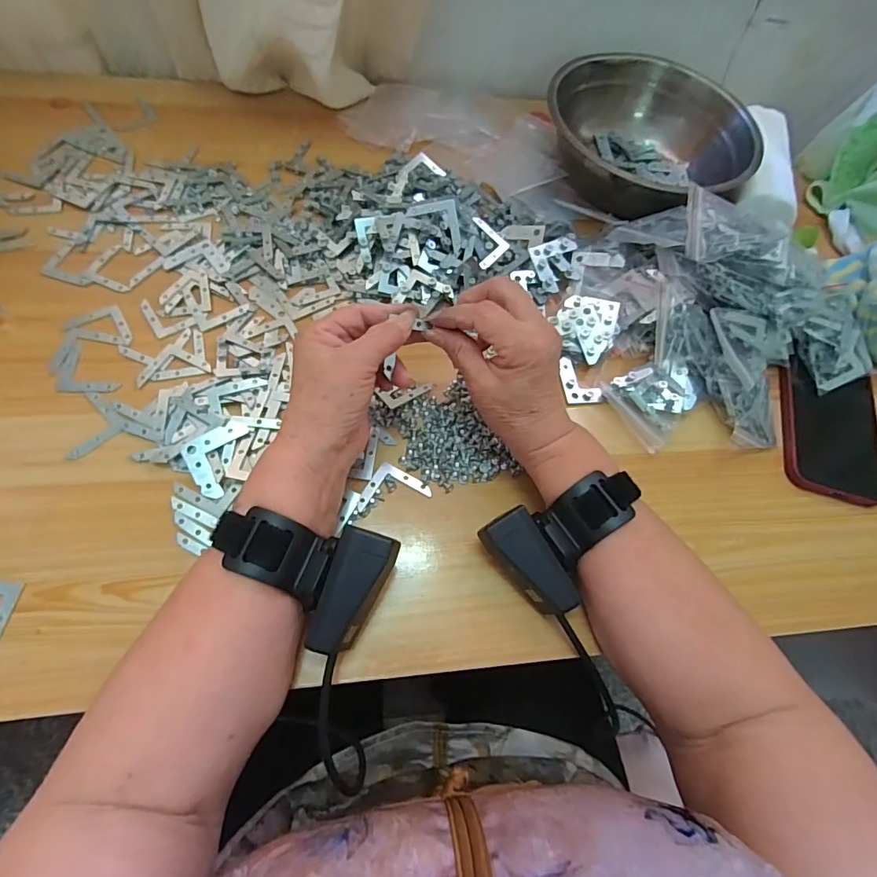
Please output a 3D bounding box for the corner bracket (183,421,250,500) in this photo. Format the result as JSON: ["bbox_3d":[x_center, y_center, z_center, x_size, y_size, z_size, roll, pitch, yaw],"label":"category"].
[{"bbox_3d":[-0.151,0.015,0.333,0.045,0.004,0.046,-28,77,-13],"label":"corner bracket"}]

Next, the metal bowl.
[{"bbox_3d":[0.203,-0.301,0.479,0.183,0.072,0.194,3,65,-5],"label":"metal bowl"}]

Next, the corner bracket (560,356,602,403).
[{"bbox_3d":[0.117,-0.049,0.391,0.027,0.005,0.043,-2,65,-8],"label":"corner bracket"}]

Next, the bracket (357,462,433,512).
[{"bbox_3d":[-0.033,0.032,0.341,0.052,0.004,0.032,-7,66,-10],"label":"bracket"}]

